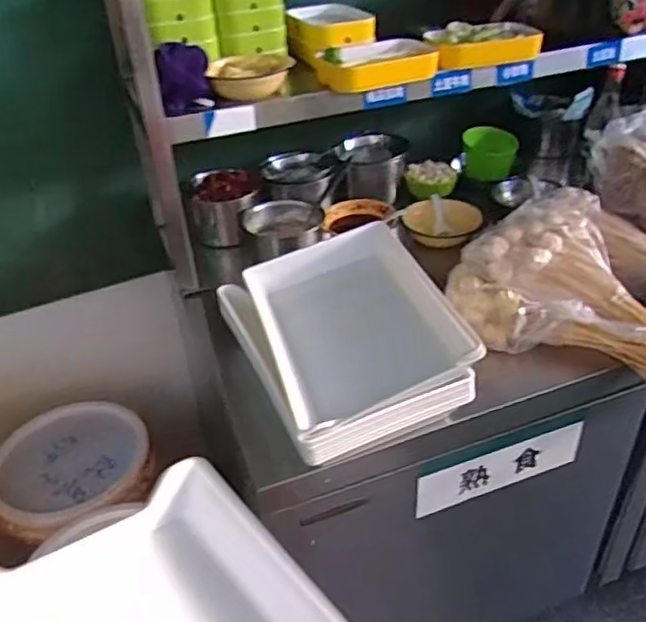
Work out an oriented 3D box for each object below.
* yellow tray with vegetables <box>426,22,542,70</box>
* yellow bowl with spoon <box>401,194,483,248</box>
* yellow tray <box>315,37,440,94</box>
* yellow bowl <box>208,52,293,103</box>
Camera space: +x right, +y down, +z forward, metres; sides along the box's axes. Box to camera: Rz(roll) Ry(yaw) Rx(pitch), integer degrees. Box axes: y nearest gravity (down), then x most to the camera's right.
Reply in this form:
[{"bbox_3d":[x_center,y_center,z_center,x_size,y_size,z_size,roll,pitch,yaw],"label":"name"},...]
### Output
[{"bbox_3d":[0.274,-0.466,1.106,0.195,0.047,0.105,-10,35,-7],"label":"yellow tray with vegetables"},{"bbox_3d":[0.234,-0.173,1.220,0.127,0.061,0.139,-3,35,2],"label":"yellow bowl with spoon"},{"bbox_3d":[0.088,-0.417,1.070,0.200,0.043,0.141,-8,35,-5],"label":"yellow tray"},{"bbox_3d":[-0.114,-0.381,1.029,0.133,0.044,0.107,-5,35,0],"label":"yellow bowl"}]

